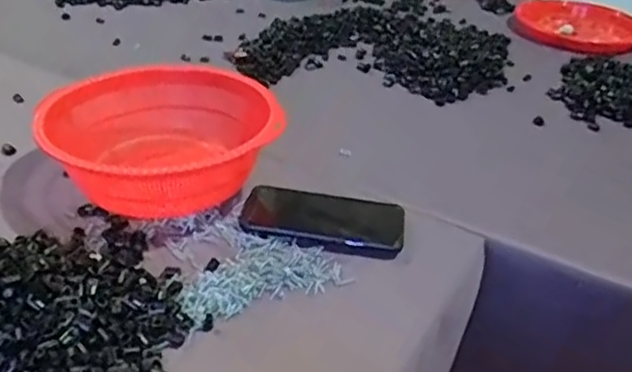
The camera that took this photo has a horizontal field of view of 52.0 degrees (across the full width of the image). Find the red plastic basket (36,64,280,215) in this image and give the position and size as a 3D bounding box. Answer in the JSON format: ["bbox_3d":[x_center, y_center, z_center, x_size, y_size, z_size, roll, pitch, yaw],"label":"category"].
[{"bbox_3d":[-0.155,-0.039,0.674,0.225,0.098,0.225,4,34,-3],"label":"red plastic basket"}]

